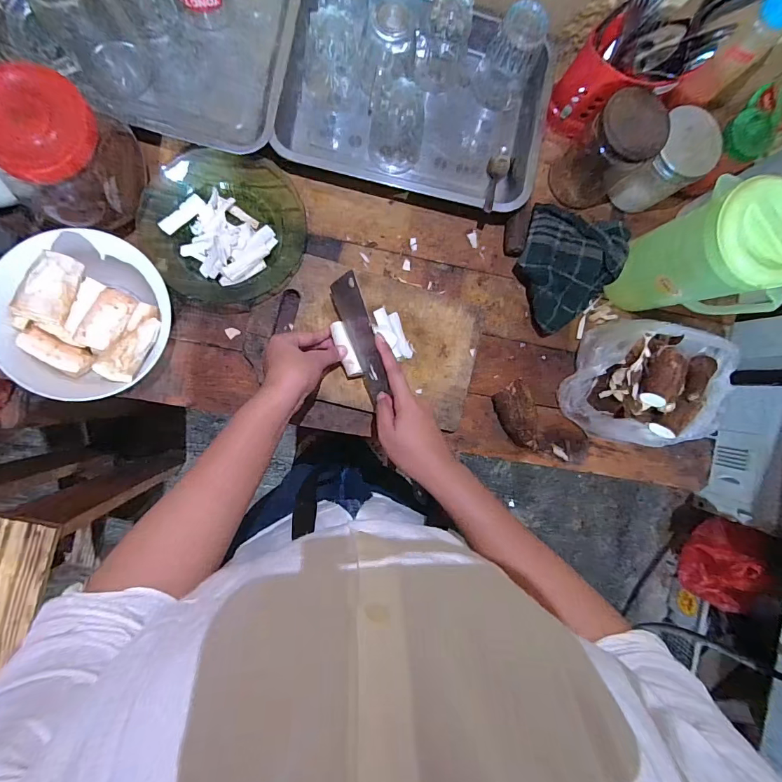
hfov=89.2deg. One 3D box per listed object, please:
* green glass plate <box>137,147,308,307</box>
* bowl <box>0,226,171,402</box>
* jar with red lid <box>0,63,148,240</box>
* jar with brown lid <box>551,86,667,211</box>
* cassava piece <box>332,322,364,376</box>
[{"bbox_3d":[-0.212,-0.208,0.501,0.197,0.032,0.188,0,91,-8],"label":"green glass plate"},{"bbox_3d":[-0.346,-0.085,0.451,0.176,0.090,0.183,0,91,-8],"label":"bowl"},{"bbox_3d":[-0.343,-0.241,0.423,0.097,0.137,0.111,8,90,-8],"label":"jar with red lid"},{"bbox_3d":[0.274,-0.301,0.512,0.070,0.133,0.087,-40,96,-6],"label":"jar with brown lid"},{"bbox_3d":[-0.056,-0.053,0.494,0.019,0.017,0.071,-21,88,-7],"label":"cassava piece"}]

